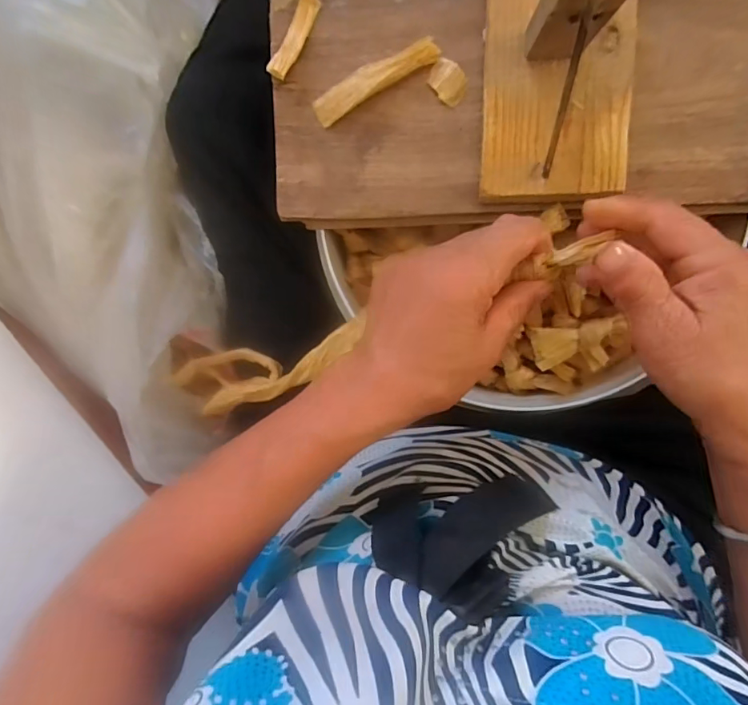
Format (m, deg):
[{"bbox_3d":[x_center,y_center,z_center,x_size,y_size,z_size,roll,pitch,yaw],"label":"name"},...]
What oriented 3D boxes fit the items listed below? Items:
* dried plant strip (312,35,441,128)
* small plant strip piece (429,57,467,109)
[{"bbox_3d":[0.000,-0.184,0.331,0.089,0.009,0.019,-27,93,8],"label":"dried plant strip"},{"bbox_3d":[0.050,-0.181,0.328,0.021,0.004,0.029,-38,91,9],"label":"small plant strip piece"}]

